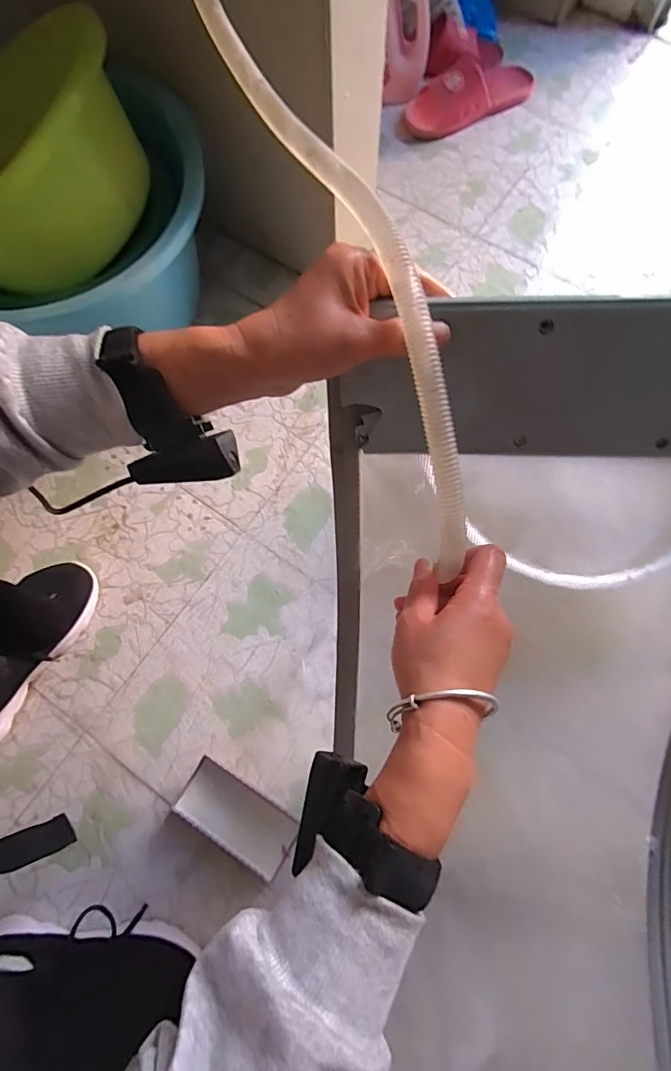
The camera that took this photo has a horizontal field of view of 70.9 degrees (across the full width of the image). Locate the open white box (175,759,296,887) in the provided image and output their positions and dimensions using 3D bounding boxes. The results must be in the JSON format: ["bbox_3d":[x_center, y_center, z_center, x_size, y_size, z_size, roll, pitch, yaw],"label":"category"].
[{"bbox_3d":[-0.105,0.304,0.514,0.127,0.032,0.062,28,76,9],"label":"open white box"}]

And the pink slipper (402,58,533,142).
[{"bbox_3d":[0.229,-0.757,0.796,0.239,0.062,0.104,-34,76,-8],"label":"pink slipper"}]

